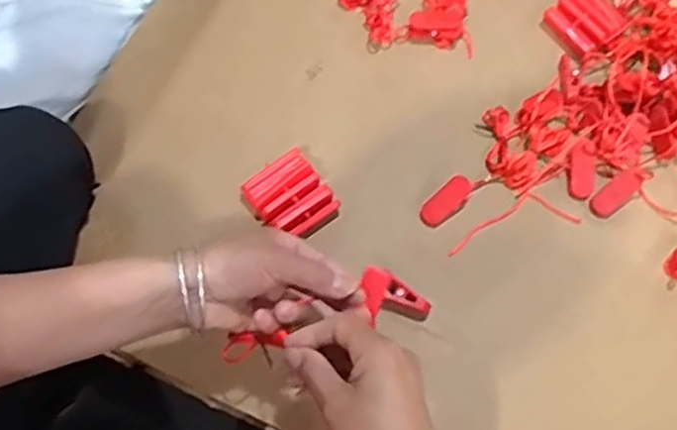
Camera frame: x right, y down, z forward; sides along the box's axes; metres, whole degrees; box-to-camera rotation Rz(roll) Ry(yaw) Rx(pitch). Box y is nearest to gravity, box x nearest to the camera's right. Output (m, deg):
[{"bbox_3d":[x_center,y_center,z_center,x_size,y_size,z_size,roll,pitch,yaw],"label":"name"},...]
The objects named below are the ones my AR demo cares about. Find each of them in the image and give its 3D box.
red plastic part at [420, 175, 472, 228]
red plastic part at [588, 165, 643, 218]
[{"bbox_3d":[0.090,-0.011,0.603,0.049,0.010,0.022,-44,76,6],"label":"red plastic part"},{"bbox_3d":[0.238,-0.018,0.613,0.050,0.008,0.023,-44,75,14],"label":"red plastic part"}]

